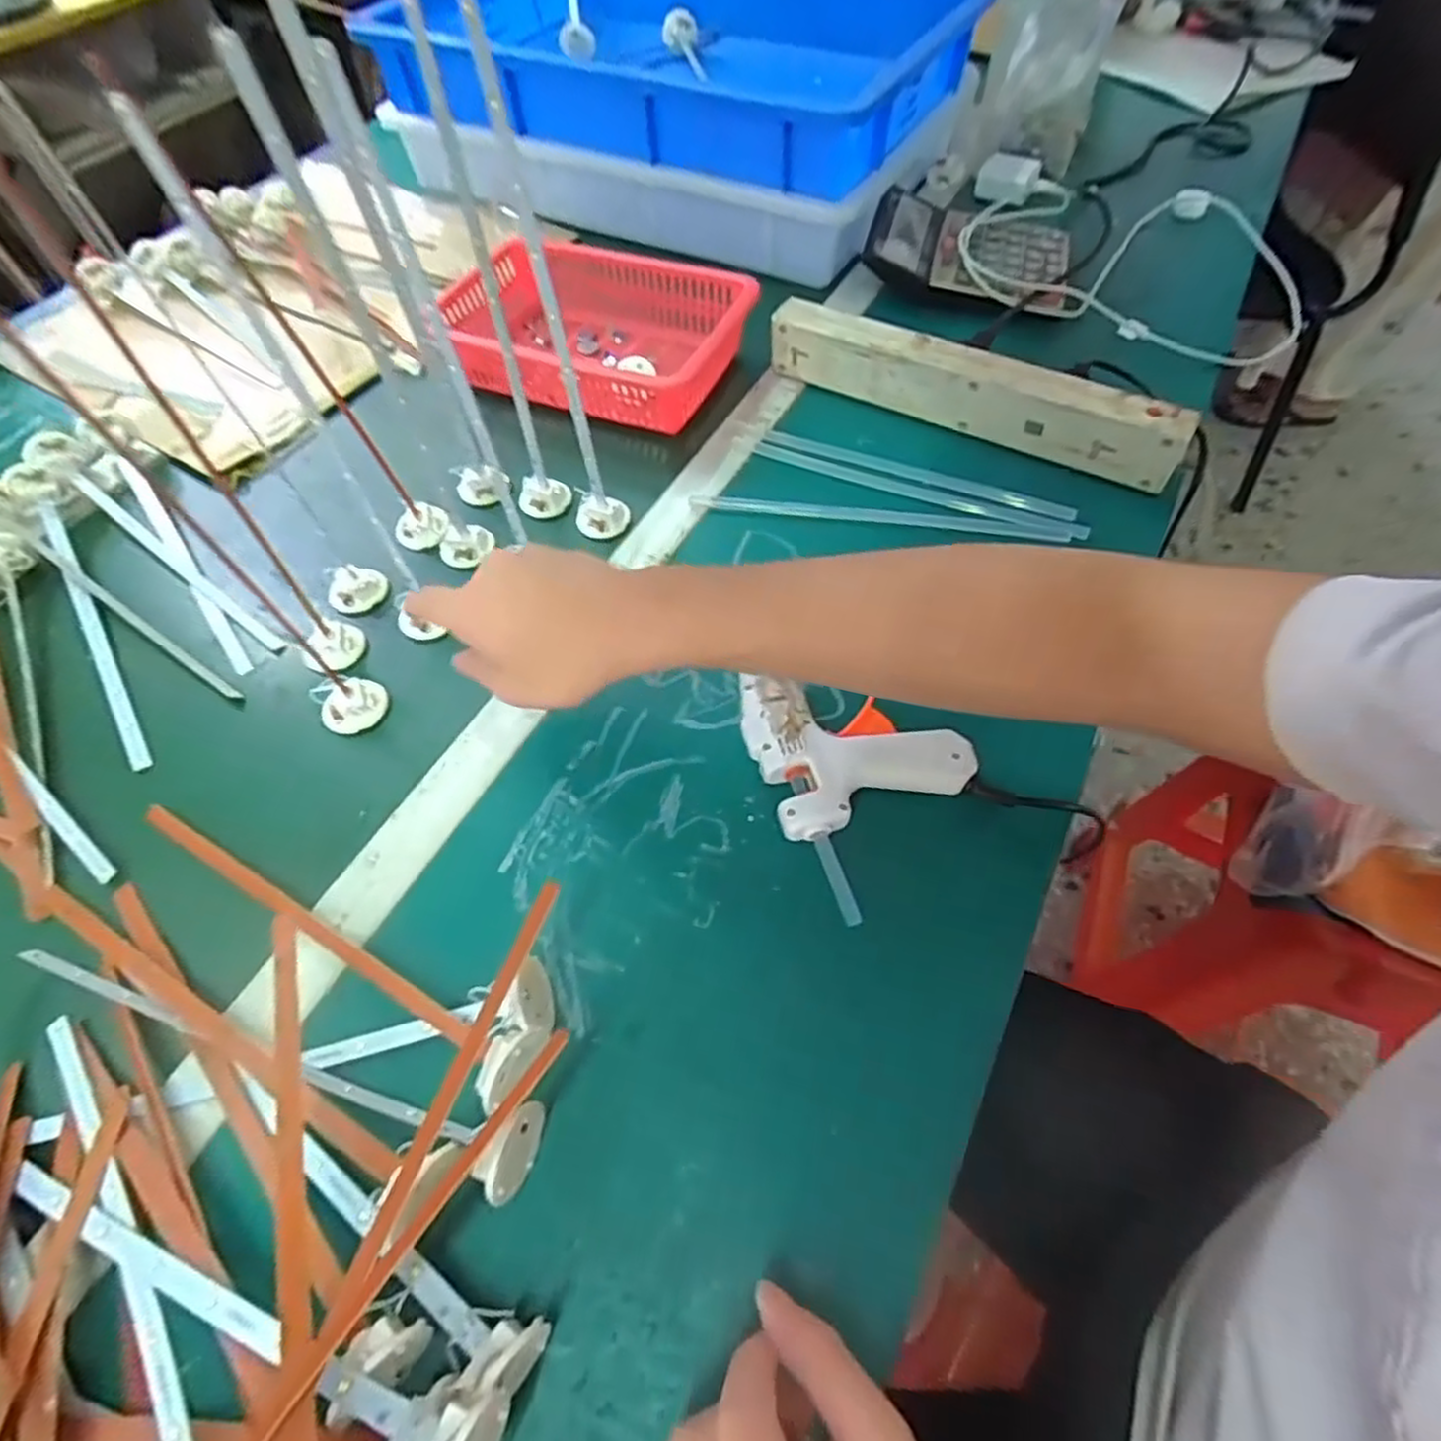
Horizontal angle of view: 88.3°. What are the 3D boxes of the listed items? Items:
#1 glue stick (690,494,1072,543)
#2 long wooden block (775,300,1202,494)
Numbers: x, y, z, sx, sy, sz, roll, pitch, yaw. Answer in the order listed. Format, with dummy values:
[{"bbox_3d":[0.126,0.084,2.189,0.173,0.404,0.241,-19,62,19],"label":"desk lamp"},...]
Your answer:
[{"bbox_3d":[0.110,-0.146,0.532,0.262,0.010,0.014,7,58,8],"label":"glue stick"},{"bbox_3d":[0.183,-0.251,0.561,0.313,0.055,0.031,25,62,18],"label":"long wooden block"}]

